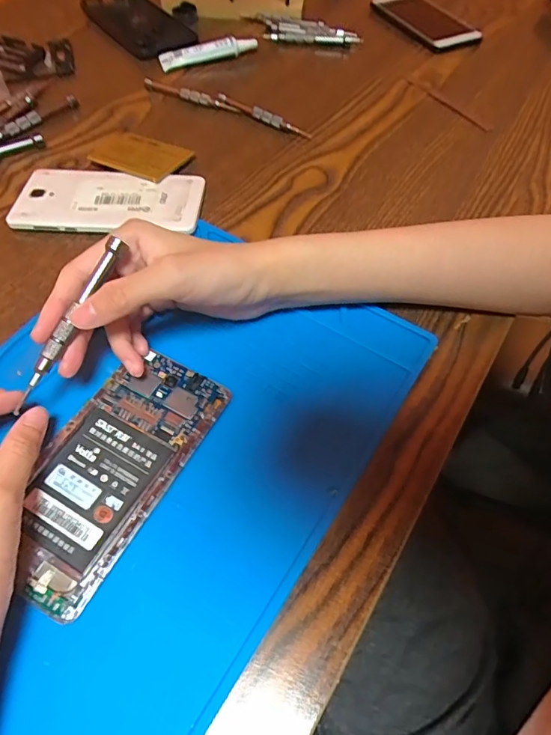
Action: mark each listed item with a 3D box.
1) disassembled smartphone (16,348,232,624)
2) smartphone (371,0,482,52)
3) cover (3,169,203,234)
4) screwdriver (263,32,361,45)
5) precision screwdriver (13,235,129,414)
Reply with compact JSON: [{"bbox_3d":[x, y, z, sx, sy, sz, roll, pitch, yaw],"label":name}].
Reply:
[{"bbox_3d":[-0.088,0.053,0.255,0.069,0.005,0.139,22,60,12],"label":"disassembled smartphone"},{"bbox_3d":[0.177,-0.412,0.556,0.068,0.013,0.128,-22,60,-14],"label":"smartphone"},{"bbox_3d":[-0.131,-0.133,0.374,0.142,0.011,0.071,0,57,-1],"label":"cover"},{"bbox_3d":[0.042,-0.370,0.532,0.109,0.012,0.009,8,57,4],"label":"screwdriver"},{"bbox_3d":[-0.110,-0.024,0.252,0.009,0.008,0.099,26,81,14],"label":"precision screwdriver"}]

